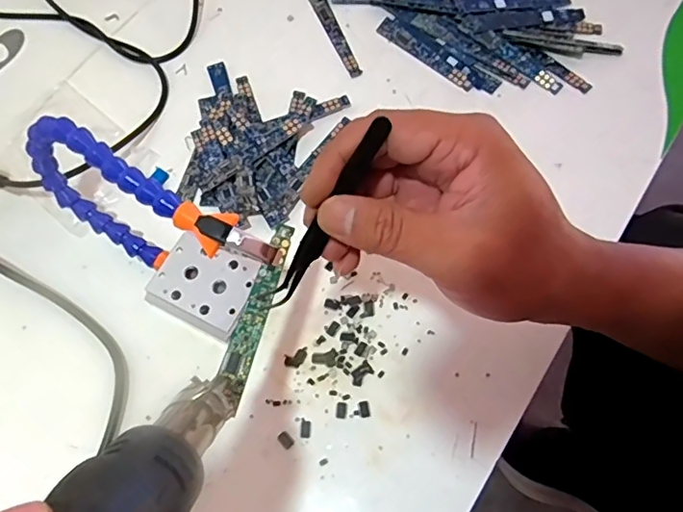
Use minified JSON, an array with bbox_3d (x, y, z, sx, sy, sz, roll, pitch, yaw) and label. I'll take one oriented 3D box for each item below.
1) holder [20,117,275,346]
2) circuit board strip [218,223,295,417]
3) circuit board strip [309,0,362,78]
[{"bbox_3d":[-0.120,-0.009,0.340,0.190,0.112,0.052,31,72,15],"label":"holder"},{"bbox_3d":[-0.043,0.027,0.277,0.015,0.004,0.094,15,69,9],"label":"circuit board strip"},{"bbox_3d":[-0.006,-0.196,0.476,0.013,0.004,0.099,-21,68,-5],"label":"circuit board strip"}]

